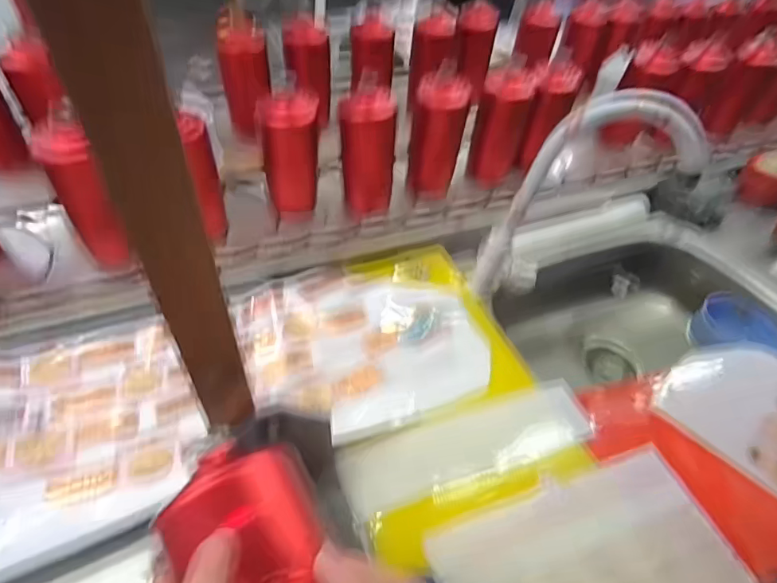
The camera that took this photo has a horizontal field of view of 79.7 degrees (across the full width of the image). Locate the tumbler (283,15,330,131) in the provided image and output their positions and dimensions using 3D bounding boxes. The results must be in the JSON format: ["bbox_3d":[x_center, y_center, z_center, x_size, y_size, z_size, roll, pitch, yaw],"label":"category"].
[{"bbox_3d":[-0.152,-0.406,0.865,0.080,0.168,0.066,7,47,2],"label":"tumbler"}]

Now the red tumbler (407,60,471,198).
[{"bbox_3d":[0.075,-0.243,0.739,0.065,0.185,0.067,3,47,-3],"label":"red tumbler"}]

